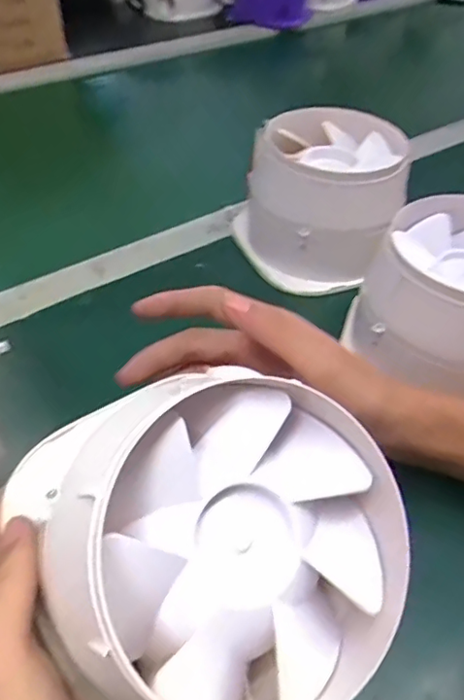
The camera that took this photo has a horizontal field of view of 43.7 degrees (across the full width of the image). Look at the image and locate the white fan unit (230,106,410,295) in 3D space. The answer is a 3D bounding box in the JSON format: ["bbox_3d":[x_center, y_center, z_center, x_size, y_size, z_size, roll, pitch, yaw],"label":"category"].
[{"bbox_3d":[0.076,-0.128,0.489,0.143,0.094,0.129,7,45,4],"label":"white fan unit"}]

